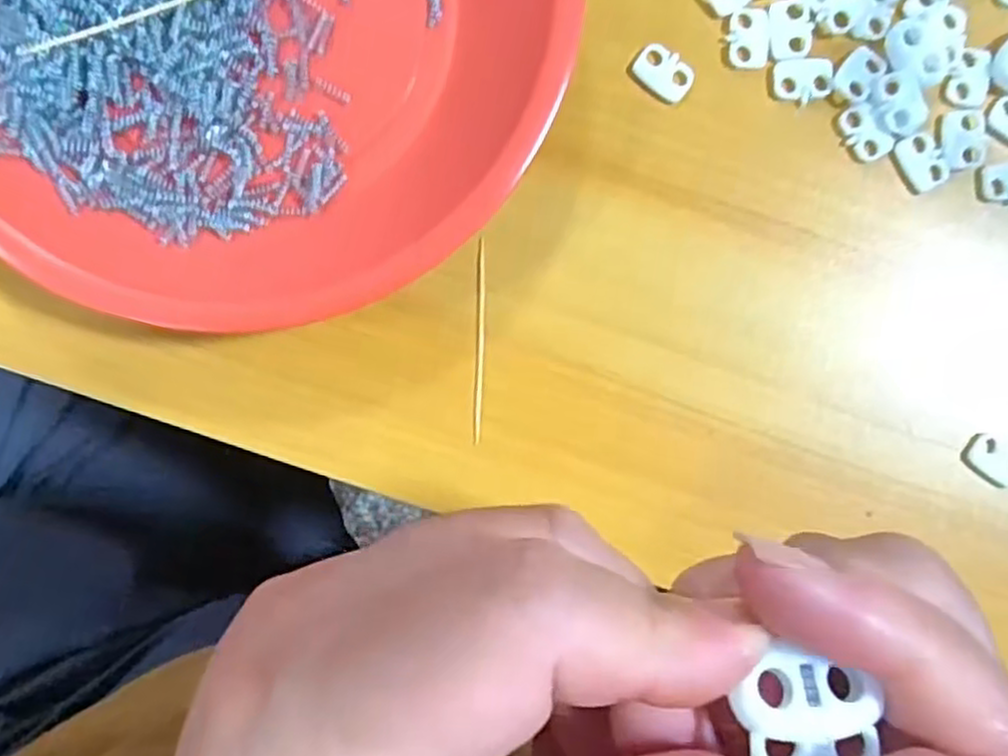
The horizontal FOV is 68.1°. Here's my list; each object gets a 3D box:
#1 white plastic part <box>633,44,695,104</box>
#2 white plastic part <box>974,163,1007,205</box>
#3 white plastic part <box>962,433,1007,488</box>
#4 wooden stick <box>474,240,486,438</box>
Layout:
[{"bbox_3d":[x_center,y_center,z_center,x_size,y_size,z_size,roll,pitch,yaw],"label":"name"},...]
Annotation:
[{"bbox_3d":[0.050,-0.096,0.232,0.019,0.004,0.013,34,88,-2],"label":"white plastic part"},{"bbox_3d":[0.161,-0.062,0.237,0.021,0.004,0.012,-11,90,-3],"label":"white plastic part"},{"bbox_3d":[0.156,0.026,0.236,0.019,0.004,0.013,35,88,-2],"label":"white plastic part"},{"bbox_3d":[-0.007,-0.011,0.230,0.004,0.004,0.062,-1,90,-3],"label":"wooden stick"}]

